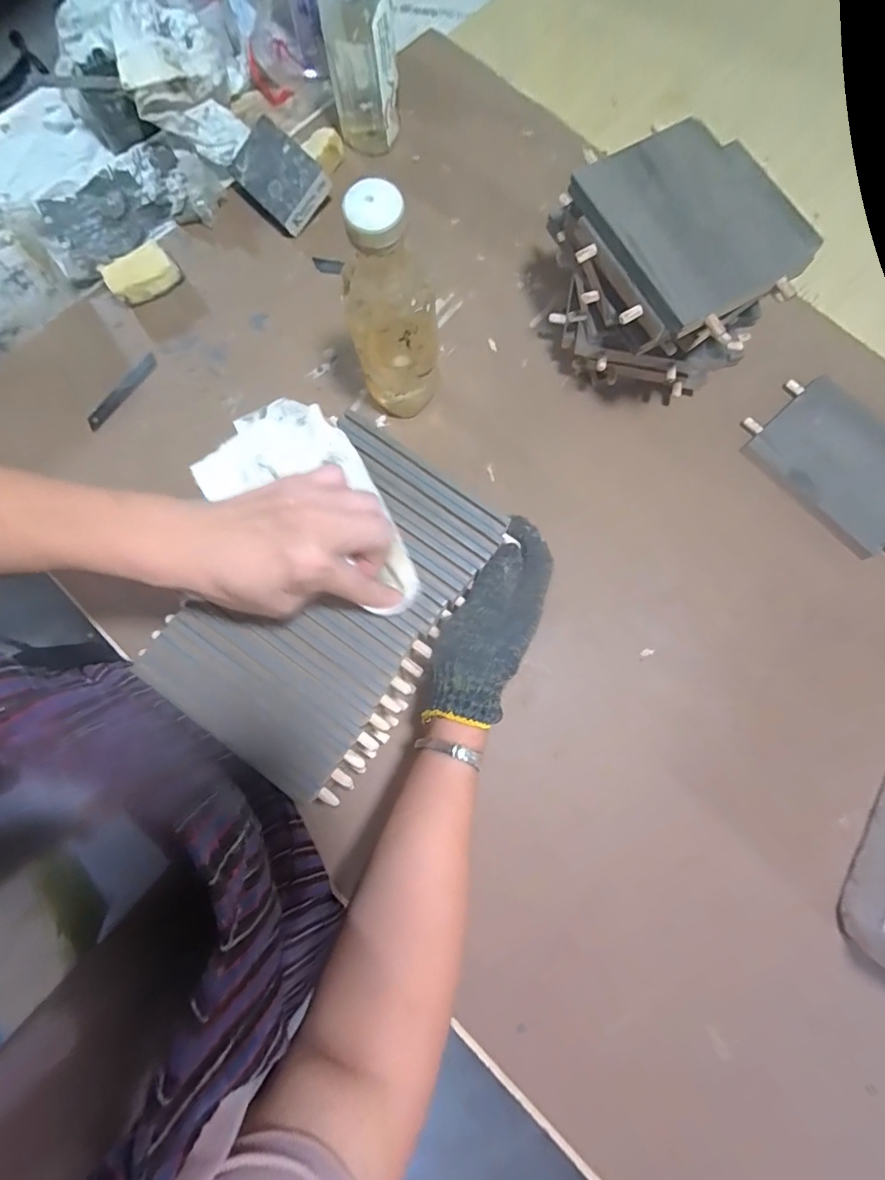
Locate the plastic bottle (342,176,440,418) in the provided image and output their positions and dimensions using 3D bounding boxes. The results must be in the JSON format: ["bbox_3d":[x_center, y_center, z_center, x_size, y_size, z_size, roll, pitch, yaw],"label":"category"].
[{"bbox_3d":[-0.040,-0.212,0.409,0.058,0.212,0.057,-35,81,-7],"label":"plastic bottle"}]

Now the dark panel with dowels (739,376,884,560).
[{"bbox_3d":[0.386,-0.123,0.485,0.169,0.015,0.120,44,82,8],"label":"dark panel with dowels"}]

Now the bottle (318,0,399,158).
[{"bbox_3d":[-0.082,-0.545,0.475,0.066,0.204,0.066,-11,79,-2],"label":"bottle"}]

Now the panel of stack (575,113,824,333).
[{"bbox_3d":[0.199,-0.286,0.382,0.146,0.014,0.149,-29,79,-5],"label":"panel of stack"}]

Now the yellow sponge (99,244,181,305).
[{"bbox_3d":[-0.311,-0.325,0.519,0.066,0.034,0.035,-39,82,-7],"label":"yellow sponge"}]

